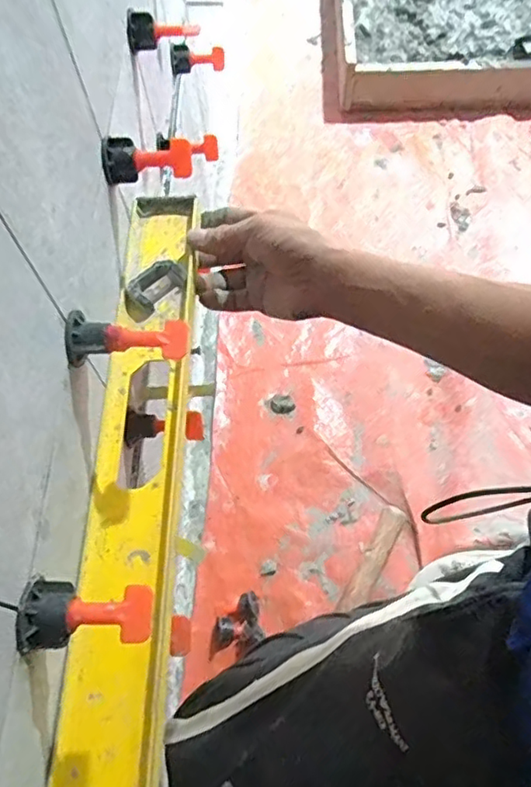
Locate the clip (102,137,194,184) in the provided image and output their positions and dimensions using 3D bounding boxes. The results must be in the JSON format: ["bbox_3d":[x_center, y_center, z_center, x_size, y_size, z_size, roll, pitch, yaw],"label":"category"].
[{"bbox_3d":[-0.083,-0.168,0.413,0.061,0.026,0.027,-11,63,-4],"label":"clip"}]

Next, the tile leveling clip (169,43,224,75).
[{"bbox_3d":[-0.080,-0.388,0.679,0.067,0.026,0.020,-14,63,-20],"label":"tile leveling clip"}]

